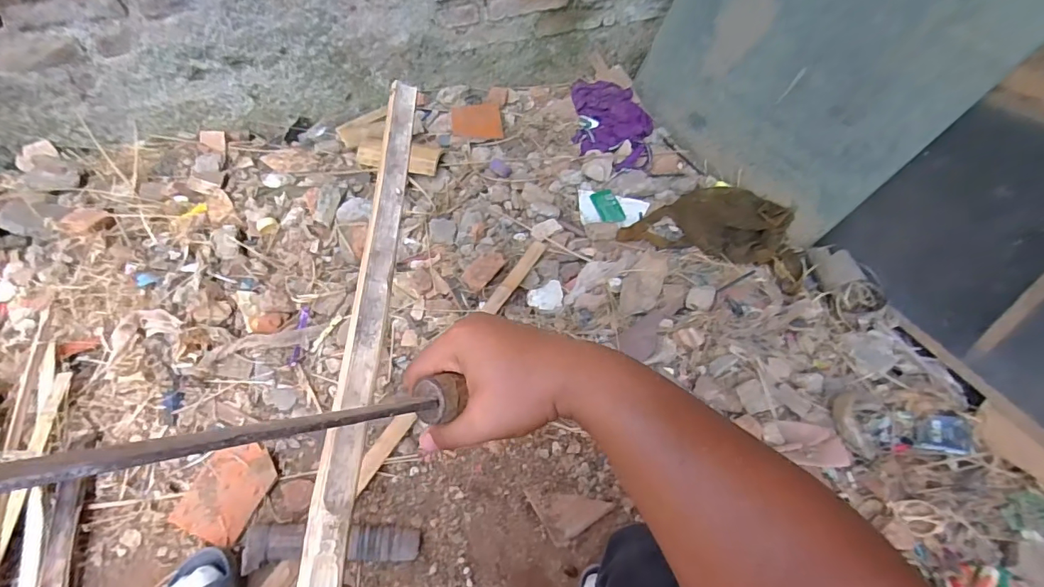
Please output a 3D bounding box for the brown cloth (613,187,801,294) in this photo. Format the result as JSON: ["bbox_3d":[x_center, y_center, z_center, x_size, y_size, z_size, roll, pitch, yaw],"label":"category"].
[{"bbox_3d":[0.436,-0.160,1.042,0.361,0.057,0.229,22,59,12],"label":"brown cloth"}]

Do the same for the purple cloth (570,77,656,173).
[{"bbox_3d":[0.241,-0.463,1.271,0.201,0.039,0.355,3,57,0],"label":"purple cloth"}]

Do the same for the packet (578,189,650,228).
[{"bbox_3d":[0.204,-0.193,1.096,0.157,0.023,0.100,16,58,8],"label":"packet"}]

